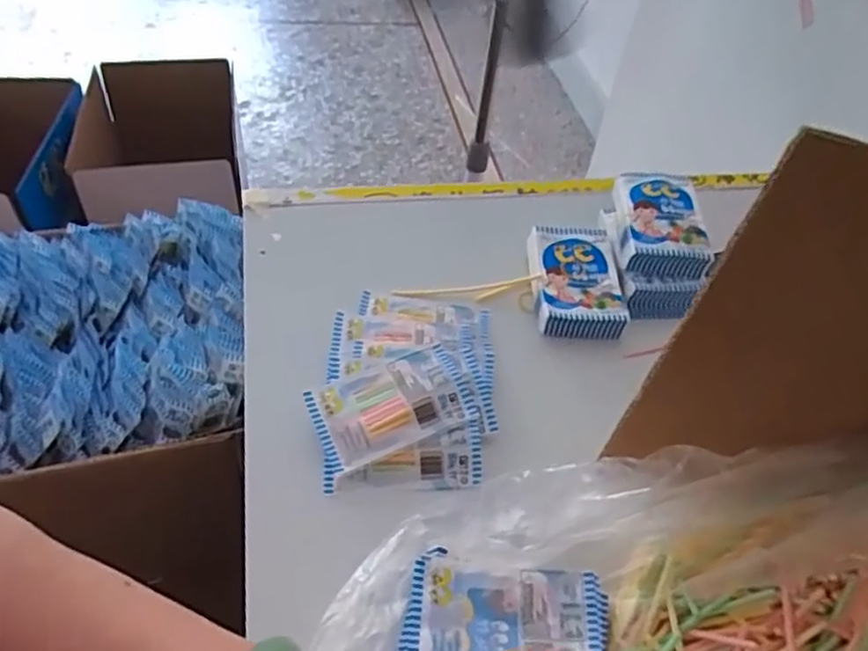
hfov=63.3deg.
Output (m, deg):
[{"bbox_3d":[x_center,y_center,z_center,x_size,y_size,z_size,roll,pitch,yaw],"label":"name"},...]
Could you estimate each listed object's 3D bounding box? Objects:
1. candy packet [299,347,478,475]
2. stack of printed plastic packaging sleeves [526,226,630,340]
[{"bbox_3d":[-0.029,0.053,0.477,0.105,0.011,0.063,-19,59,-15],"label":"candy packet"},{"bbox_3d":[0.118,-0.036,0.595,0.075,0.032,0.104,3,47,-3],"label":"stack of printed plastic packaging sleeves"}]

